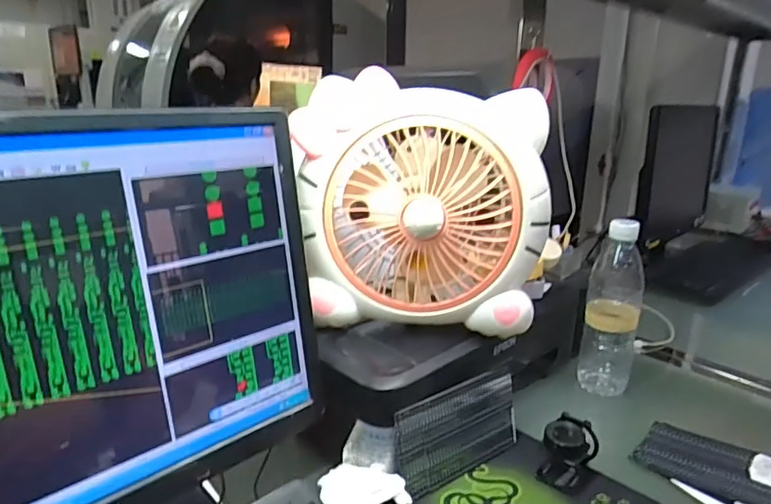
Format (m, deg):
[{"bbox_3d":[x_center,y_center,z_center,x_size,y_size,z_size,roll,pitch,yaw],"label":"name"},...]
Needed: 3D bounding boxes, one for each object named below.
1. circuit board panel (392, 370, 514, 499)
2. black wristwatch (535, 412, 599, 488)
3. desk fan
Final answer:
[{"bbox_3d":[0.076,0.182,0.532,0.159,0.090,0.012,-11,7,-36],"label":"circuit board panel"},{"bbox_3d":[0.189,0.203,0.532,0.043,0.059,0.061,17,23,41],"label":"black wristwatch"},{"bbox_3d":[0.042,-0.048,0.555,0.253,0.236,0.127,4,17,8],"label":"desk fan"}]

